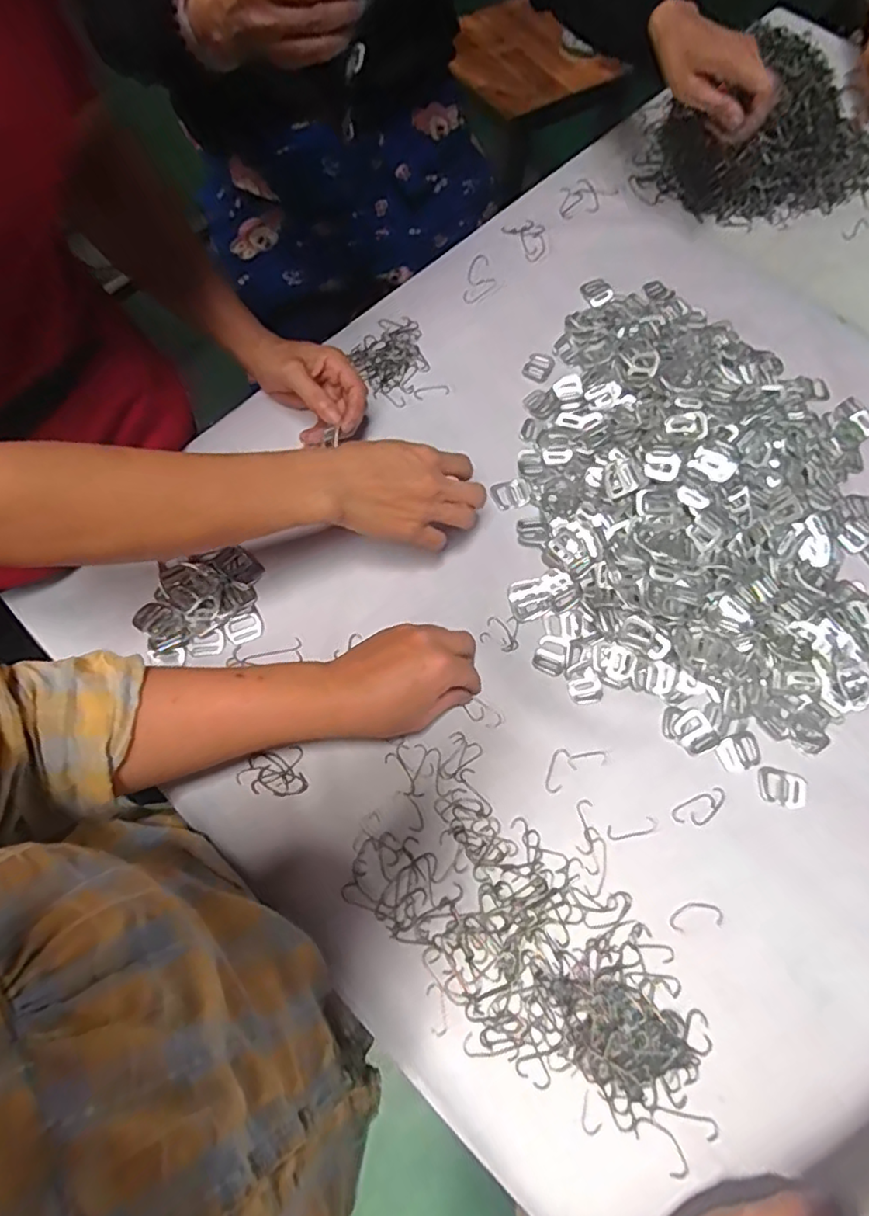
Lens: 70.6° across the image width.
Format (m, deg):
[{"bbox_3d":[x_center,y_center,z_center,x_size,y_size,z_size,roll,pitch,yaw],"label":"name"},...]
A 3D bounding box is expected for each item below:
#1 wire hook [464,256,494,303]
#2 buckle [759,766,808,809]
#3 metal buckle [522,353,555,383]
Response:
[{"bbox_3d":[0.048,-0.346,0.648,0.029,0.004,0.063,9,69,3],"label":"wire hook"},{"bbox_3d":[0.266,0.137,0.467,0.037,0.004,0.026,13,70,4],"label":"buckle"},{"bbox_3d":[0.103,-0.237,0.603,0.026,0.004,0.035,26,71,9],"label":"metal buckle"}]

